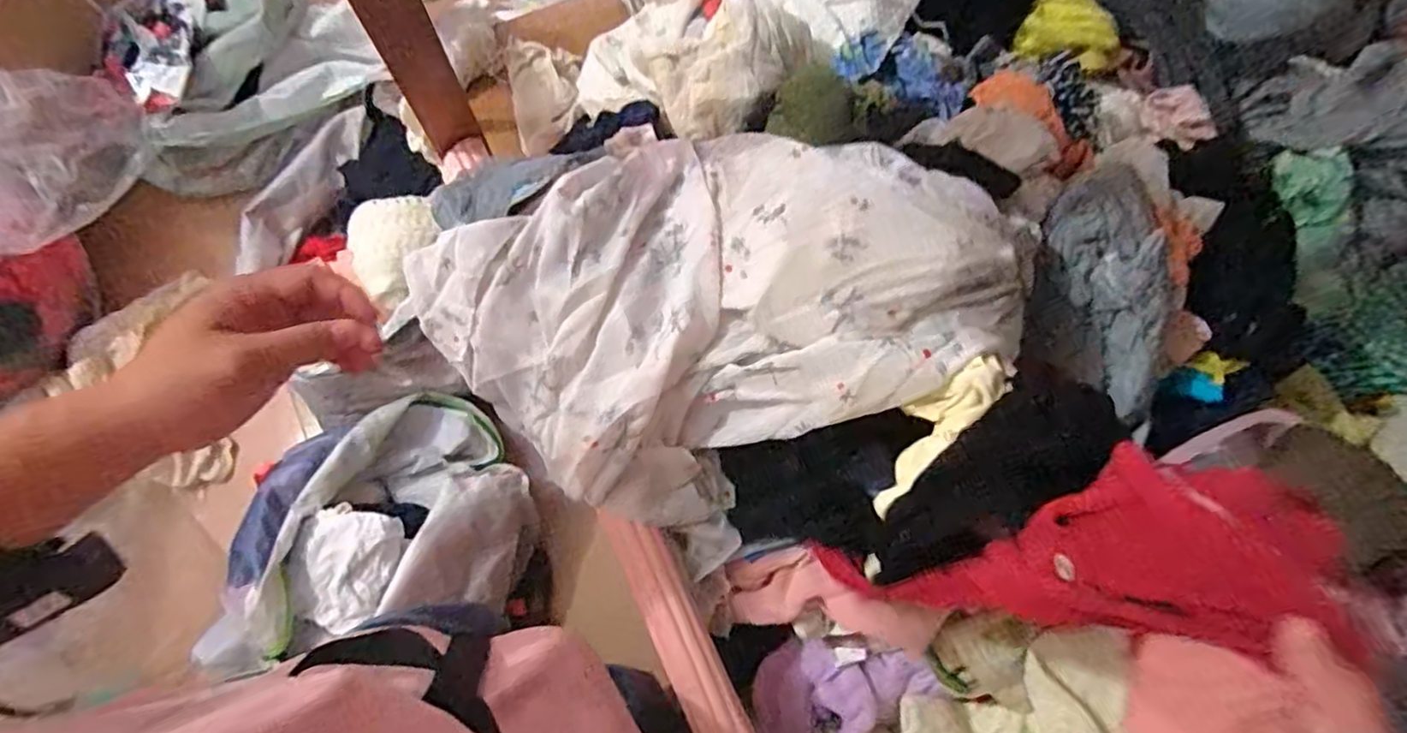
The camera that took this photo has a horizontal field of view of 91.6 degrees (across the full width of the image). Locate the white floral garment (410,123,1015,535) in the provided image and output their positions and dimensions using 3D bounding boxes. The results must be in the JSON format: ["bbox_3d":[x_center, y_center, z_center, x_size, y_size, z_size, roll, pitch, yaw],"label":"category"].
[{"bbox_3d":[0.008,-0.062,0.596,0.400,0.149,0.348,-37,77,-12],"label":"white floral garment"}]

